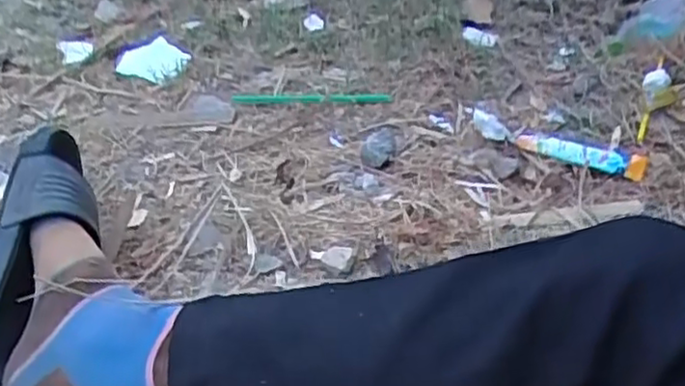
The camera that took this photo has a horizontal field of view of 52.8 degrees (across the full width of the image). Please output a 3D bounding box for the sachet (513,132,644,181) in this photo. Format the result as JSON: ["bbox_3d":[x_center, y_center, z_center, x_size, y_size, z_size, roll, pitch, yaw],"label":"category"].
[{"bbox_3d":[0.268,-0.043,0.783,0.139,0.018,0.051,16,38,20],"label":"sachet"}]

